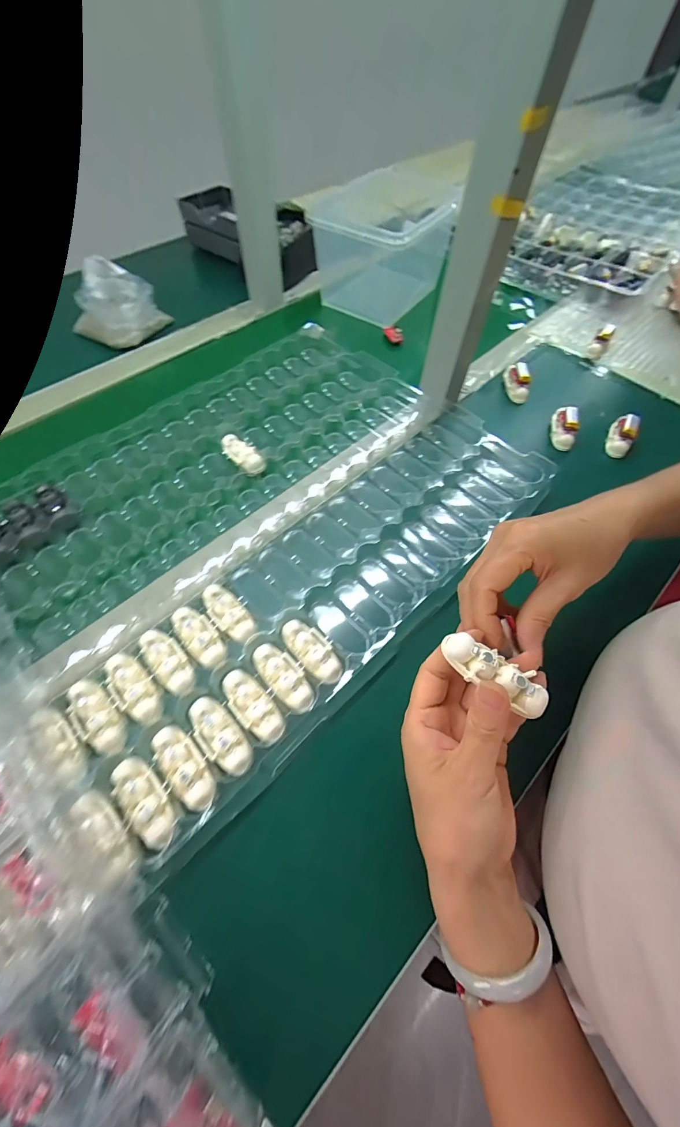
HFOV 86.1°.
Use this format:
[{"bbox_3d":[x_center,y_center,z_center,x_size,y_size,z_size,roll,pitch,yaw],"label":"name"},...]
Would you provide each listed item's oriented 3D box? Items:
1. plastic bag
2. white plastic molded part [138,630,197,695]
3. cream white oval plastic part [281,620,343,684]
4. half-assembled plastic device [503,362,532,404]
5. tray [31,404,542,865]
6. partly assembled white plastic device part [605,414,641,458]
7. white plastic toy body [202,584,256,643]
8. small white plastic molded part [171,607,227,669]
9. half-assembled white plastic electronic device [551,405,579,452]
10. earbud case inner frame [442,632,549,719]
[{"bbox_3d":[-0.316,-0.362,0.508,0.097,0.076,0.088,25,64,12],"label":"plastic bag"},{"bbox_3d":[-0.143,0.079,0.300,0.026,0.009,0.060,-36,68,-18],"label":"white plastic molded part"},{"bbox_3d":[-0.023,0.072,0.307,0.063,0.012,0.028,40,68,19],"label":"cream white oval plastic part"},{"bbox_3d":[0.231,-0.238,0.474,0.022,0.029,0.053,-1,61,-1],"label":"half-assembled plastic device"},{"bbox_3d":[-0.019,-0.005,0.349,0.501,0.032,0.202,-38,67,-21],"label":"tray"},{"bbox_3d":[0.329,-0.151,0.423,0.020,0.029,0.050,25,64,12],"label":"partly assembled white plastic device part"},{"bbox_3d":[-0.099,0.044,0.322,0.026,0.012,0.059,-37,68,-19],"label":"white plastic toy body"},{"bbox_3d":[-0.120,0.062,0.310,0.026,0.010,0.063,-39,69,-20],"label":"small white plastic molded part"},{"bbox_3d":[0.266,-0.166,0.432,0.021,0.029,0.058,11,62,5],"label":"half-assembled white plastic electronic device"},{"bbox_3d":[0.089,0.062,0.208,0.062,0.011,0.024,34,64,11],"label":"earbud case inner frame"}]

